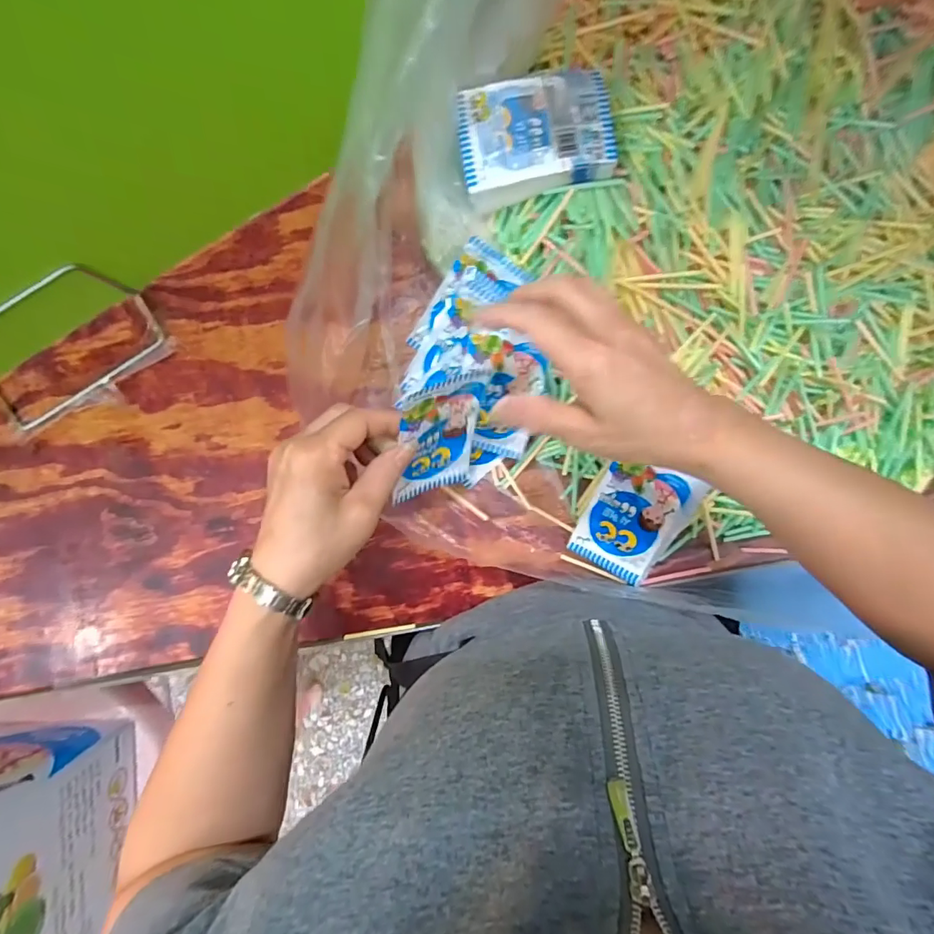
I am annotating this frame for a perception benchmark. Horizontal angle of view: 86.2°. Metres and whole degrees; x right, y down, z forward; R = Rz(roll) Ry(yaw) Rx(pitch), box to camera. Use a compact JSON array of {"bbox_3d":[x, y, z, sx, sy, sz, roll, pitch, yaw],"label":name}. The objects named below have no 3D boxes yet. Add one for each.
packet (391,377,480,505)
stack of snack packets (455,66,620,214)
[{"bbox_3d":[-0.019,-0.017,0.349,0.067,0.097,0.007,-25,55,-31],"label":"packet"},{"bbox_3d":[0.047,-0.236,0.359,0.104,0.029,0.072,-12,90,0],"label":"stack of snack packets"}]

